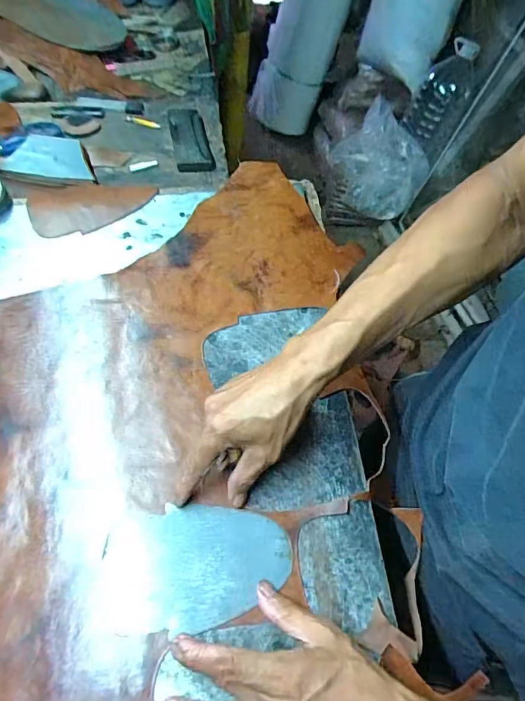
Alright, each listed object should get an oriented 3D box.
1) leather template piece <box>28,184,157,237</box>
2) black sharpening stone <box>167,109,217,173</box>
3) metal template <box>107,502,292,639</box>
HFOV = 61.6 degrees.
[{"bbox_3d":[-0.227,-0.195,0.587,0.161,0.011,0.101,-12,54,-6],"label":"leather template piece"},{"bbox_3d":[-0.114,-0.337,0.697,0.056,0.011,0.167,-9,59,-9],"label":"black sharpening stone"},{"bbox_3d":[-0.053,0.176,0.369,0.148,0.005,0.092,-9,59,-9],"label":"metal template"}]

